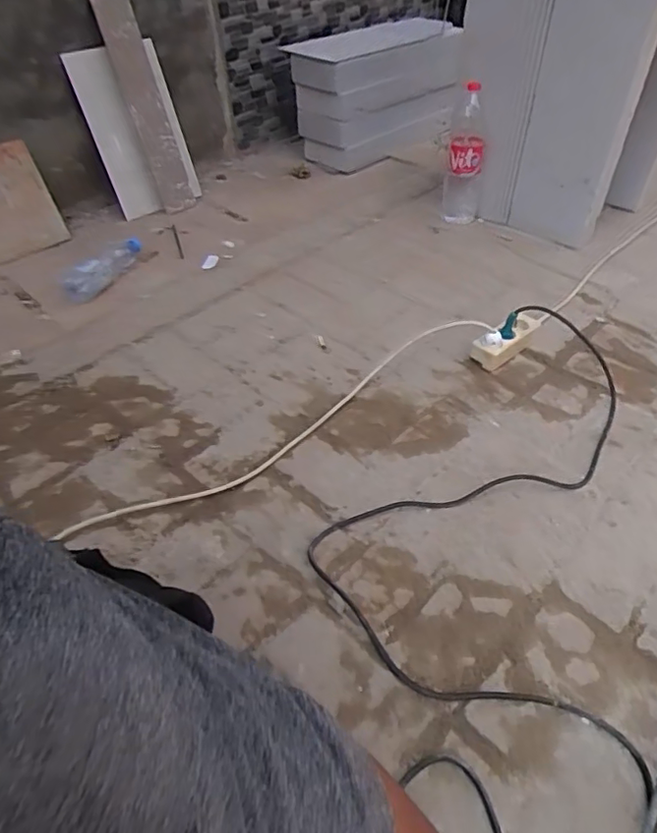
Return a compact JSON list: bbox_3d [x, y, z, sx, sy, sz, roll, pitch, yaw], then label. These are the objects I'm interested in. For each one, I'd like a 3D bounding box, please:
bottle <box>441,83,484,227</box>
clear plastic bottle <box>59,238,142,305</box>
[{"bbox_3d":[0.341,-0.638,1.378,0.095,0.298,0.097,7,45,10],"label":"bottle"},{"bbox_3d":[-0.549,-0.379,1.381,0.084,0.070,0.254,20,49,22],"label":"clear plastic bottle"}]

